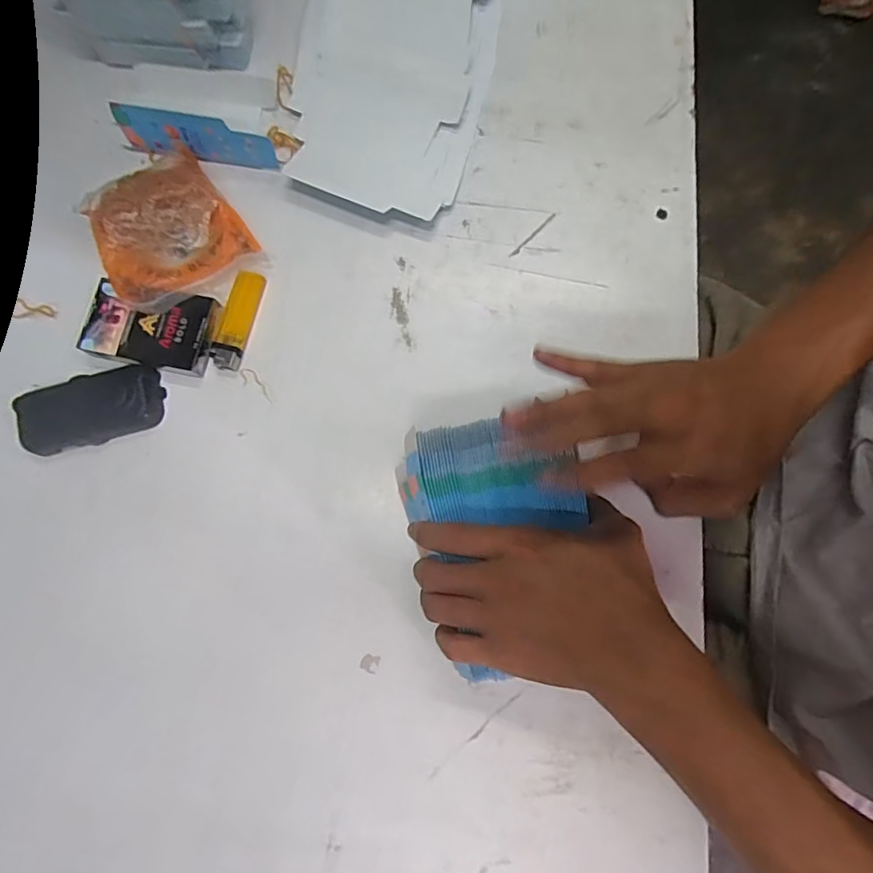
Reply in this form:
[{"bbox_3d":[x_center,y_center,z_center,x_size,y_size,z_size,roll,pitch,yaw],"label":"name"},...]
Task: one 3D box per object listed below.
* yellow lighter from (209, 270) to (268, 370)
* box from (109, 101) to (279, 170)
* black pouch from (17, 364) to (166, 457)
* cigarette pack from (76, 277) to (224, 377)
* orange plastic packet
[{"bbox_3d":[-0.159,-0.093,0.433,0.025,0.008,0.081,13,80,5],"label":"yellow lighter"},{"bbox_3d":[-0.197,-0.245,0.445,0.126,0.047,0.010,9,79,4],"label":"box"},{"bbox_3d":[-0.270,-0.022,0.421,0.108,0.015,0.052,-12,79,-1],"label":"black pouch"},{"bbox_3d":[-0.226,-0.087,0.426,0.100,0.020,0.061,10,79,4],"label":"cigarette pack"},{"bbox_3d":[-0.222,-0.170,0.437,0.108,0.030,0.127,-35,79,-4],"label":"orange plastic packet"}]

